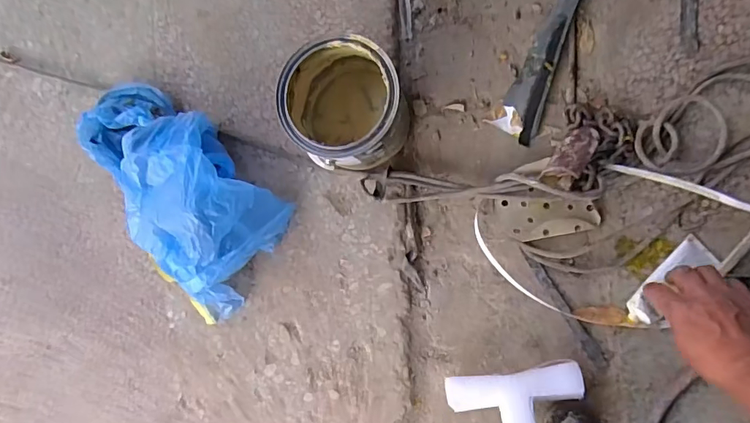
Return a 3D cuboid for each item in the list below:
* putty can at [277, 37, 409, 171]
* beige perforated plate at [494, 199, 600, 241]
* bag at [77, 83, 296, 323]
[{"bbox_3d":[-0.036,-0.138,0.623,0.141,0.152,0.153,0,90,8],"label":"putty can"},{"bbox_3d":[0.243,0.011,0.647,0.139,0.029,0.057,2,90,8],"label":"beige perforated plate"},{"bbox_3d":[-0.294,-0.037,0.667,0.206,0.135,0.376,-39,85,6],"label":"bag"}]

